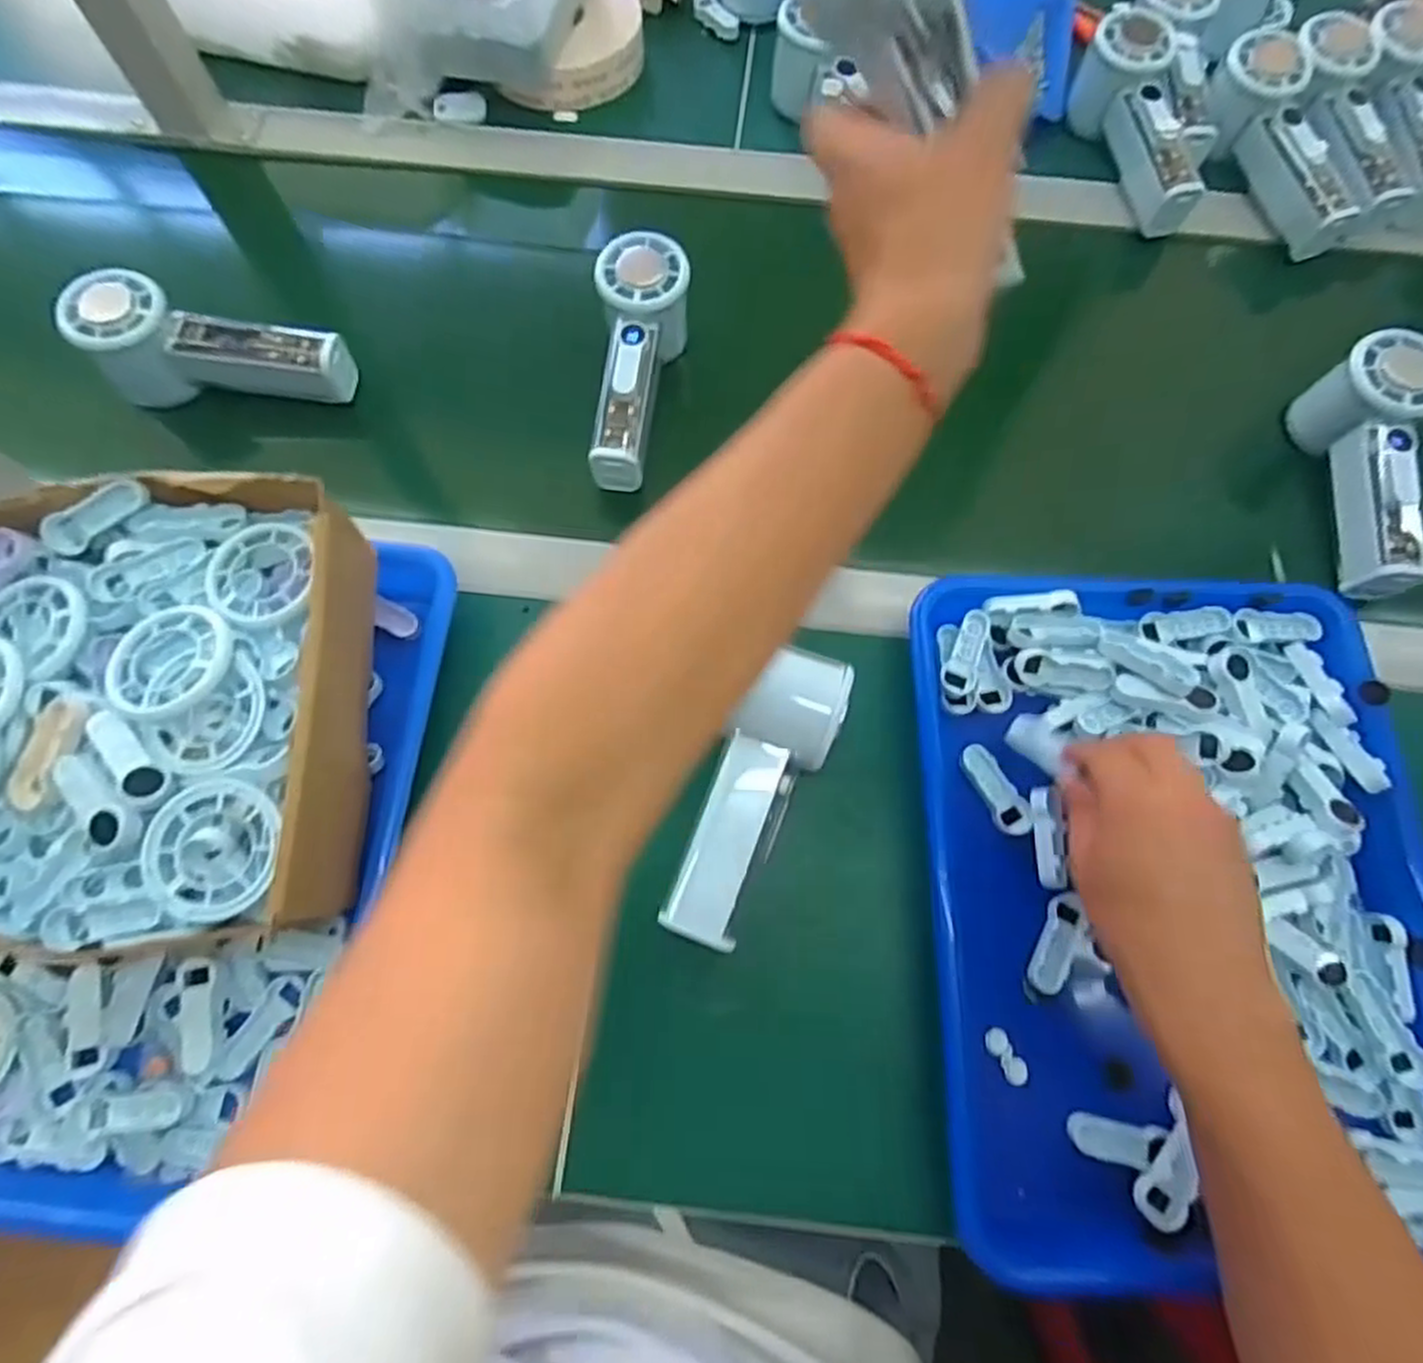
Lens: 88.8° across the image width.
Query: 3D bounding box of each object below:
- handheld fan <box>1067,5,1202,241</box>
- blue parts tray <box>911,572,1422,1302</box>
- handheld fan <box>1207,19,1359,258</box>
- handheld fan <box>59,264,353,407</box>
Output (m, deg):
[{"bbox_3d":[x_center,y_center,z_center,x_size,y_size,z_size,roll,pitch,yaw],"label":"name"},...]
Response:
[{"bbox_3d":[0.308,-0.394,0.519,0.052,0.053,0.151,-14,85,-6],"label":"handheld fan"},{"bbox_3d":[0.232,0.106,0.370,0.248,0.047,0.336,1,70,-1],"label":"blue parts tray"},{"bbox_3d":[0.394,-0.372,0.507,0.052,0.045,0.150,-17,86,-7],"label":"handheld fan"},{"bbox_3d":[-0.307,-0.207,0.460,0.151,0.060,0.050,5,70,-13],"label":"handheld fan"}]

